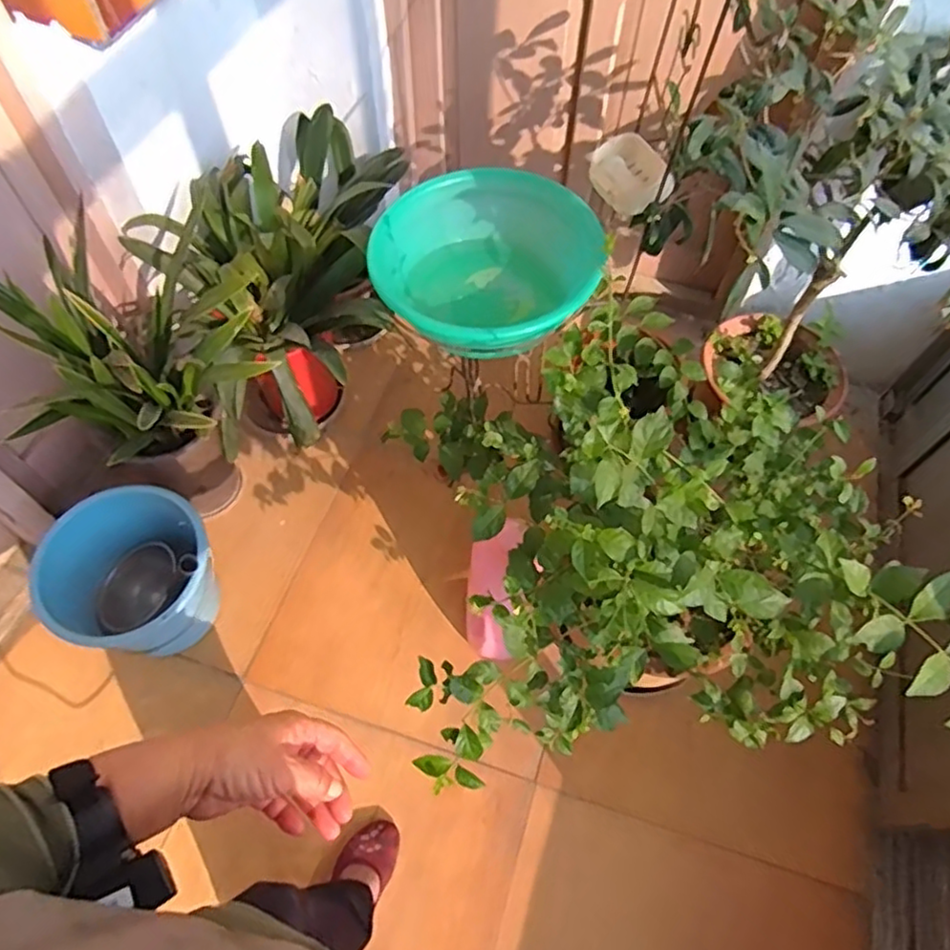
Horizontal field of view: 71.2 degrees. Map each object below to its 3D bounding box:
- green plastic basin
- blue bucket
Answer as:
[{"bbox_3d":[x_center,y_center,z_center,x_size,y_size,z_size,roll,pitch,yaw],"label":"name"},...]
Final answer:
[{"bbox_3d":[0.019,-0.355,1.160,0.358,0.152,0.366,1,60,-1],"label":"green plastic basin"},{"bbox_3d":[-0.630,0.209,1.250,0.284,0.259,0.271,1,60,-1],"label":"blue bucket"}]

